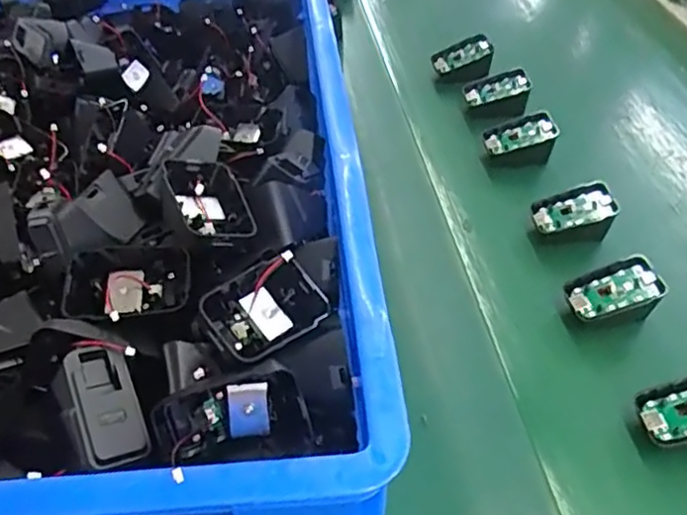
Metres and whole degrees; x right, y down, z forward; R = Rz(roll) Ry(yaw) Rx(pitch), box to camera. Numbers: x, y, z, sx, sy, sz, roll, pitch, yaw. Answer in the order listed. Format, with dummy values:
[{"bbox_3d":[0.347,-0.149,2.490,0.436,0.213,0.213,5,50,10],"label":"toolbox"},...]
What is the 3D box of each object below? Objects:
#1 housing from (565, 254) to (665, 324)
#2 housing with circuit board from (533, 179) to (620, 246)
[{"bbox_3d":[0.210,0.030,0.516,0.066,0.041,0.044,-6,46,-6],"label":"housing"},{"bbox_3d":[0.203,-0.038,0.582,0.068,0.039,0.046,-1,46,-1],"label":"housing with circuit board"}]

